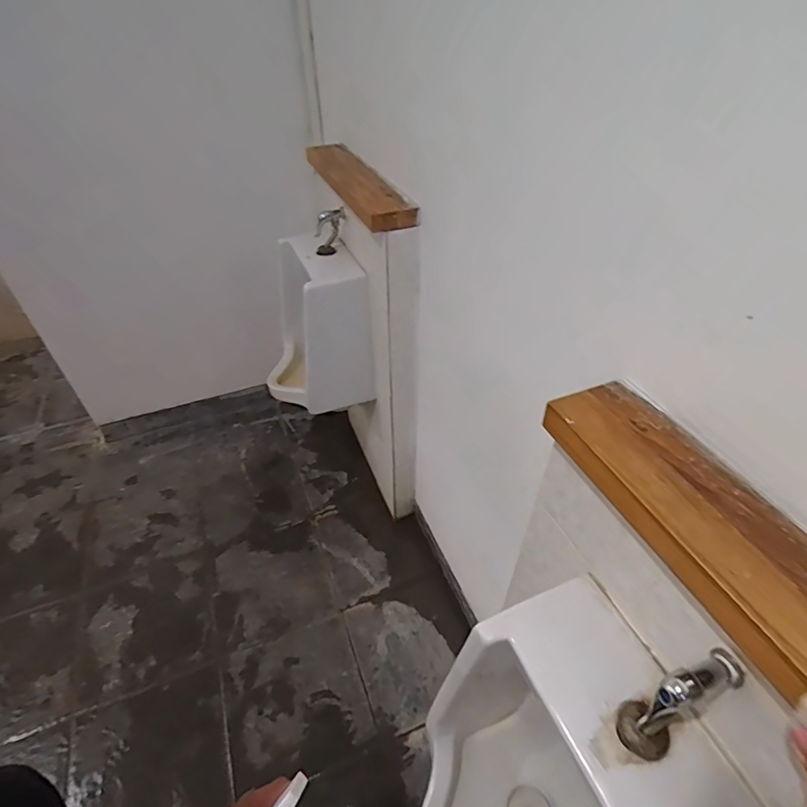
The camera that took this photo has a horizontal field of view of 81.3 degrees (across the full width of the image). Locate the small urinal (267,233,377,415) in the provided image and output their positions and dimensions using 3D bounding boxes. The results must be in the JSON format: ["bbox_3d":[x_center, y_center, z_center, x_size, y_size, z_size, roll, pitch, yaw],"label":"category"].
[{"bbox_3d":[-0.285,-0.239,1.452,0.302,0.485,0.324,-13,44,-12],"label":"small urinal"}]

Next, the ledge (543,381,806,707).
[{"bbox_3d":[0.329,0.178,0.384,0.133,0.036,0.577,-16,45,-16],"label":"ledge"}]

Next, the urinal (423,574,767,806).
[{"bbox_3d":[0.173,0.543,0.633,0.292,0.512,0.325,-15,44,-15],"label":"urinal"}]

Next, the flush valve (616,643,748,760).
[{"bbox_3d":[0.269,0.293,0.460,0.099,0.107,0.045,-20,46,-20],"label":"flush valve"}]

